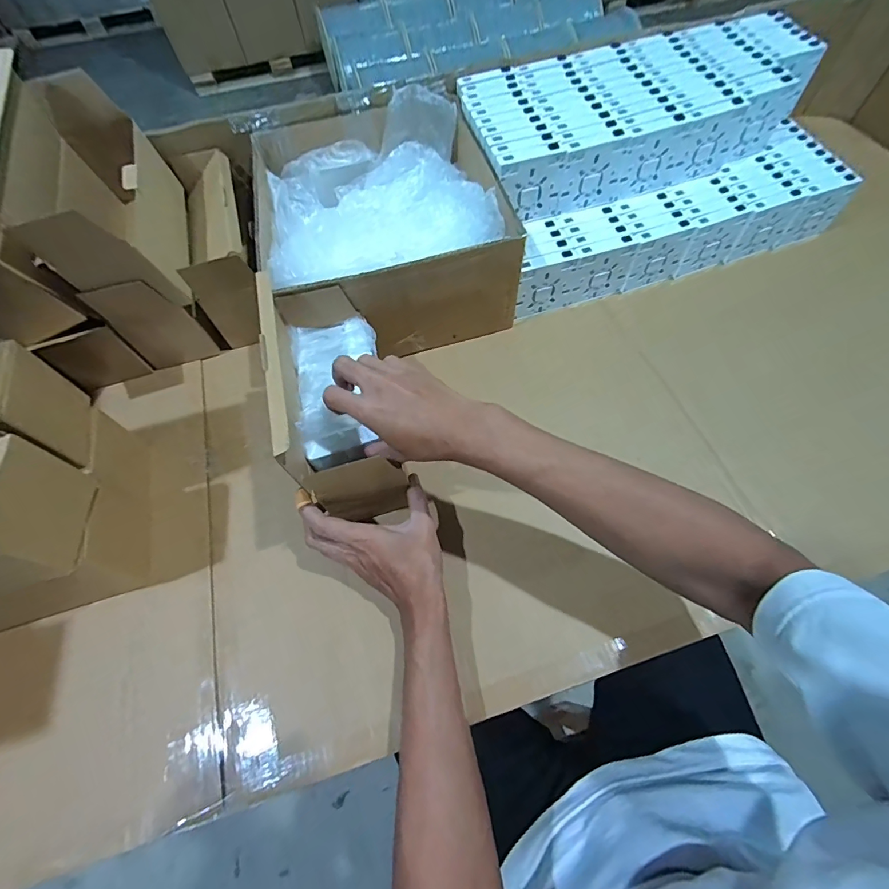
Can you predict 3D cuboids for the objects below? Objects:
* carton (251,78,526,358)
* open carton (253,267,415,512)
[{"bbox_3d":[-0.078,-0.307,0.598,0.306,0.159,0.329,-18,65,-6],"label":"carton"},{"bbox_3d":[-0.117,-0.056,0.450,0.099,0.155,0.227,-13,62,-3],"label":"open carton"}]

